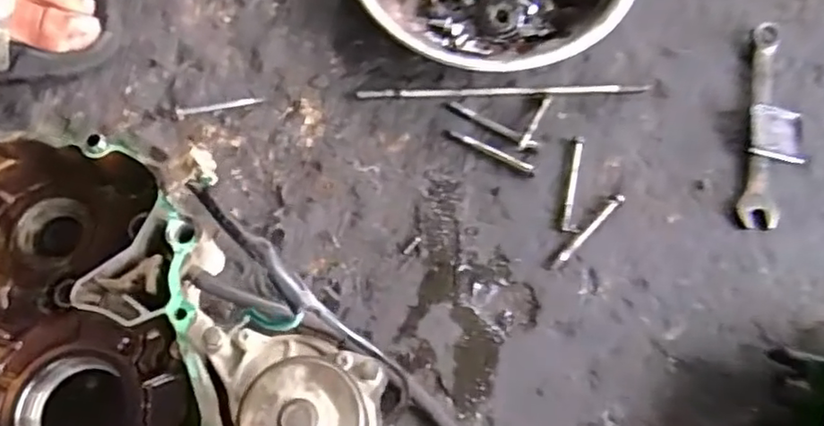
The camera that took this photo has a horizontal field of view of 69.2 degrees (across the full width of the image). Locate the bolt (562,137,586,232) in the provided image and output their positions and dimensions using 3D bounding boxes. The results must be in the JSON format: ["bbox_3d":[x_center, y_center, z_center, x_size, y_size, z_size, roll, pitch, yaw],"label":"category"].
[{"bbox_3d":[0.107,-0.020,0.399,0.007,0.008,0.065,14,71,3],"label":"bolt"}]

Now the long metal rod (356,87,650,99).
[{"bbox_3d":[0.065,-0.086,0.425,0.205,0.006,0.008,-1,70,-2],"label":"long metal rod"}]

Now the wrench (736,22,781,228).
[{"bbox_3d":[0.242,-0.064,0.416,0.025,0.013,0.153,10,70,2],"label":"wrench"}]

